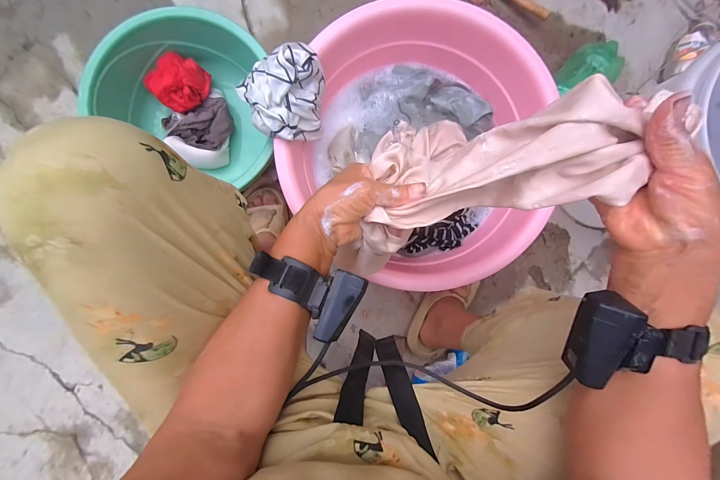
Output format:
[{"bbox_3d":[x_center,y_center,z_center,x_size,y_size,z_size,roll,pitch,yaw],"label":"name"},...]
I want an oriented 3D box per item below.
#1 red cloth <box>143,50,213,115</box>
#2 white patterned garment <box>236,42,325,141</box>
[{"bbox_3d":[-0.372,-0.324,0.622,0.095,0.055,0.103,41,89,-2],"label":"red cloth"},{"bbox_3d":[-0.116,-0.231,0.480,0.129,0.079,0.136,0,90,-2],"label":"white patterned garment"}]

